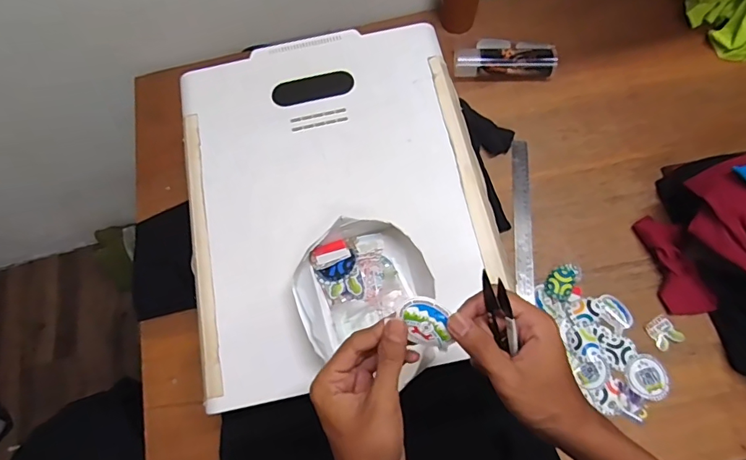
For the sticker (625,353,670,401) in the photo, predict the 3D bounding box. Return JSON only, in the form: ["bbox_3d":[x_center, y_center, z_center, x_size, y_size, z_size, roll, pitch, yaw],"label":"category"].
[{"bbox_3d":[0.404,0.217,0.678,0.056,0.005,0.063,-23,71,-7],"label":"sticker"}]

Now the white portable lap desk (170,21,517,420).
[{"bbox_3d":[-0.055,-0.057,0.636,0.400,0.031,0.502,-12,70,-3],"label":"white portable lap desk"}]

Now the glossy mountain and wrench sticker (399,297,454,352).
[{"bbox_3d":[0.042,0.074,0.370,0.043,0.006,0.039,14,102,-5],"label":"glossy mountain and wrench sticker"}]

